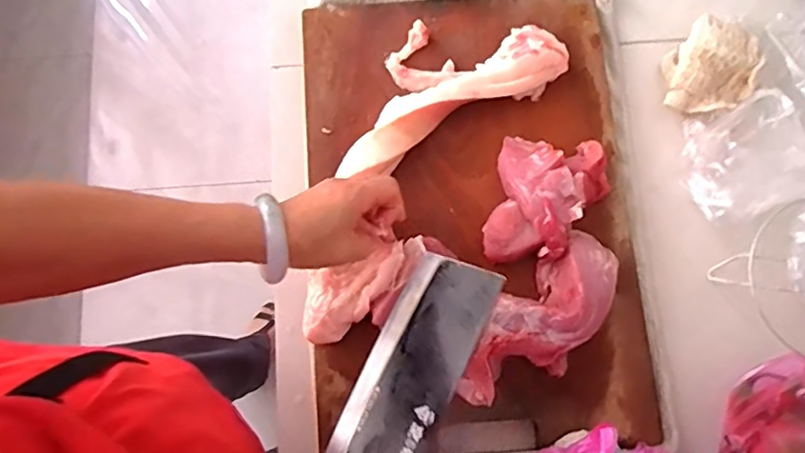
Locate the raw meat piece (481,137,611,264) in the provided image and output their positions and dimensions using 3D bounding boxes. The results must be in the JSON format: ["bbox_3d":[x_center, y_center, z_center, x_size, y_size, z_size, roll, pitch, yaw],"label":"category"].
[{"bbox_3d":[0.135,-0.025,0.538,0.099,0.035,0.125,14,78,3],"label":"raw meat piece"}]

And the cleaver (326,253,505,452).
[{"bbox_3d":[-0.020,0.152,0.413,0.084,0.017,0.284,17,77,44],"label":"cleaver"}]

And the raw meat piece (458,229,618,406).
[{"bbox_3d":[0.123,0.084,0.508,0.078,0.032,0.176,36,80,7],"label":"raw meat piece"}]

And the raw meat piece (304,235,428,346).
[{"bbox_3d":[-0.033,0.055,0.512,0.123,0.027,0.062,-34,80,1],"label":"raw meat piece"}]

